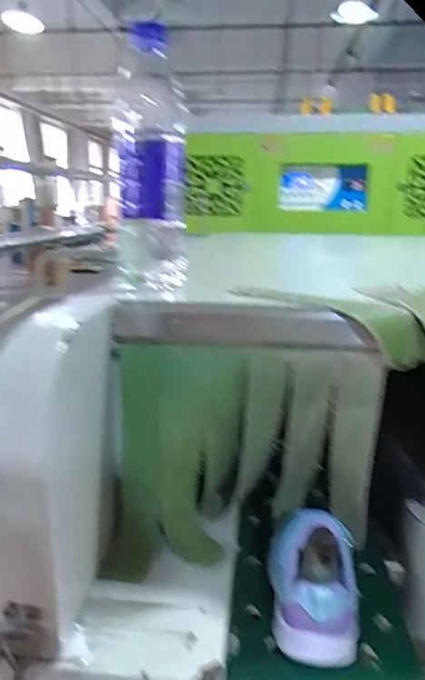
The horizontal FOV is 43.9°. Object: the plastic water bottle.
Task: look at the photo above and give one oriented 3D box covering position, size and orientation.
[{"bbox_3d":[-0.057,-0.160,0.479,0.061,0.235,0.075,0,15,0],"label":"plastic water bottle"}]

